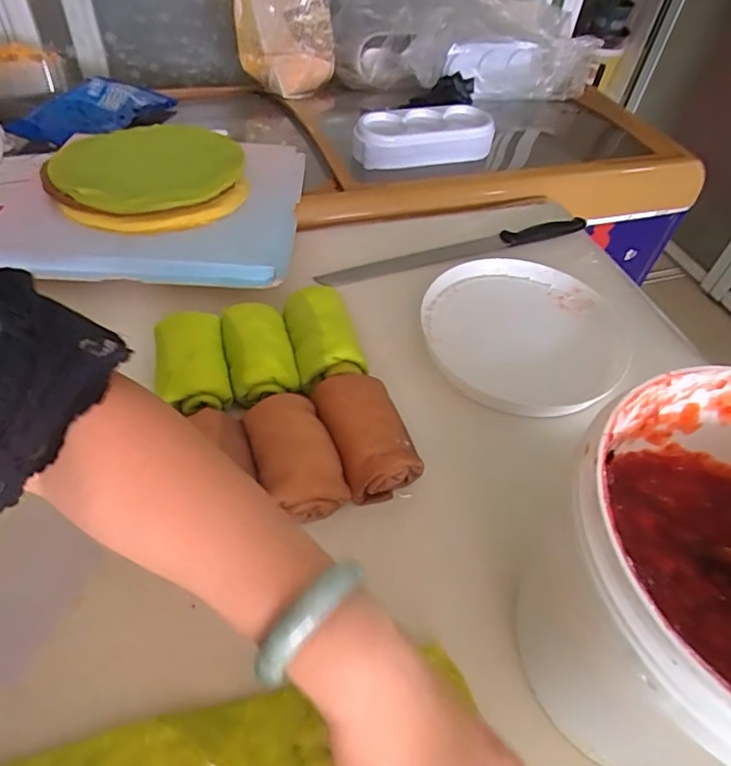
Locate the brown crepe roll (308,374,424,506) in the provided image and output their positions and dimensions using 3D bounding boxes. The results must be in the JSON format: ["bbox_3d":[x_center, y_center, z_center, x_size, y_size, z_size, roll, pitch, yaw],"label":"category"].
[{"bbox_3d":[-0.003,0.042,0.463,0.064,0.057,0.104,-15,53,-17],"label":"brown crepe roll"}]

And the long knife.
[{"bbox_3d":[0.114,-0.166,0.671,0.350,0.014,0.037,-12,53,-16],"label":"long knife"}]

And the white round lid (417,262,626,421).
[{"bbox_3d":[0.166,-0.055,0.583,0.207,0.024,0.206,3,50,-4],"label":"white round lid"}]

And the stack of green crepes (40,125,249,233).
[{"bbox_3d":[-0.251,-0.243,0.637,0.217,0.035,0.213,-1,51,-7],"label":"stack of green crepes"}]

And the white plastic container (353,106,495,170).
[{"bbox_3d":[0.083,-0.356,0.805,0.215,0.057,0.086,-11,52,-15],"label":"white plastic container"}]

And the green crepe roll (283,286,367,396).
[{"bbox_3d":[-0.042,-0.039,0.529,0.062,0.058,0.101,-9,52,-13],"label":"green crepe roll"}]

